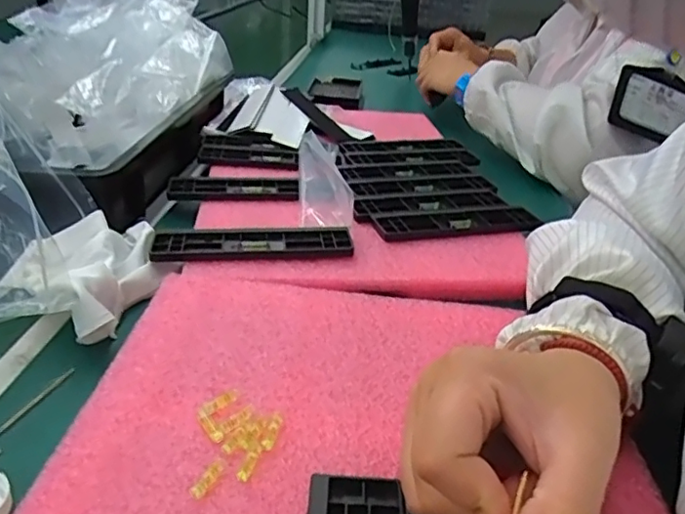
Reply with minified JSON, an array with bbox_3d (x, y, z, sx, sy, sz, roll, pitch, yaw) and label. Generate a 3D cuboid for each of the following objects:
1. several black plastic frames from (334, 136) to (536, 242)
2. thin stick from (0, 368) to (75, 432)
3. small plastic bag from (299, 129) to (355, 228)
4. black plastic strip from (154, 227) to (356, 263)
[{"bbox_3d":[0.082,-0.085,0.631,0.168,0.014,0.267,-1,28,-7],"label":"several black plastic frames"},{"bbox_3d":[-0.178,0.082,0.339,0.004,0.004,0.060,11,29,16],"label":"thin stick"},{"bbox_3d":[-0.020,-0.080,0.576,0.043,0.036,0.187,-1,28,-6],"label":"small plastic bag"},{"bbox_3d":[-0.073,-0.011,0.476,0.157,0.011,0.042,-2,29,-8],"label":"black plastic strip"}]

